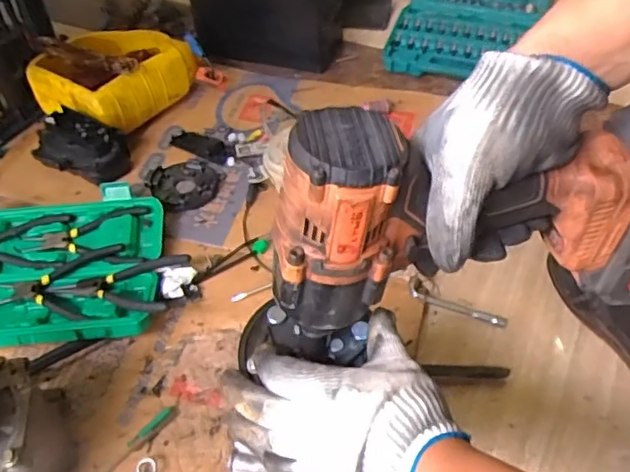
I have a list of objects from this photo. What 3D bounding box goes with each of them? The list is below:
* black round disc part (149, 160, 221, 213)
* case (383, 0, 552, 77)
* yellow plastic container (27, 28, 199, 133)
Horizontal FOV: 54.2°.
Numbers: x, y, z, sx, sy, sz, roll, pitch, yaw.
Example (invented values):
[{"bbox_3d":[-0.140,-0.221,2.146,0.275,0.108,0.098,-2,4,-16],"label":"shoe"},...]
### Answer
[{"bbox_3d":[-0.176,-0.072,0.841,0.091,0.020,0.091,-2,50,2],"label":"black round disc part"},{"bbox_3d":[0.289,-0.399,1.131,0.248,0.043,0.411,13,52,14],"label":"case"},{"bbox_3d":[-0.291,-0.242,0.924,0.164,0.110,0.206,26,56,24],"label":"yellow plastic container"}]

